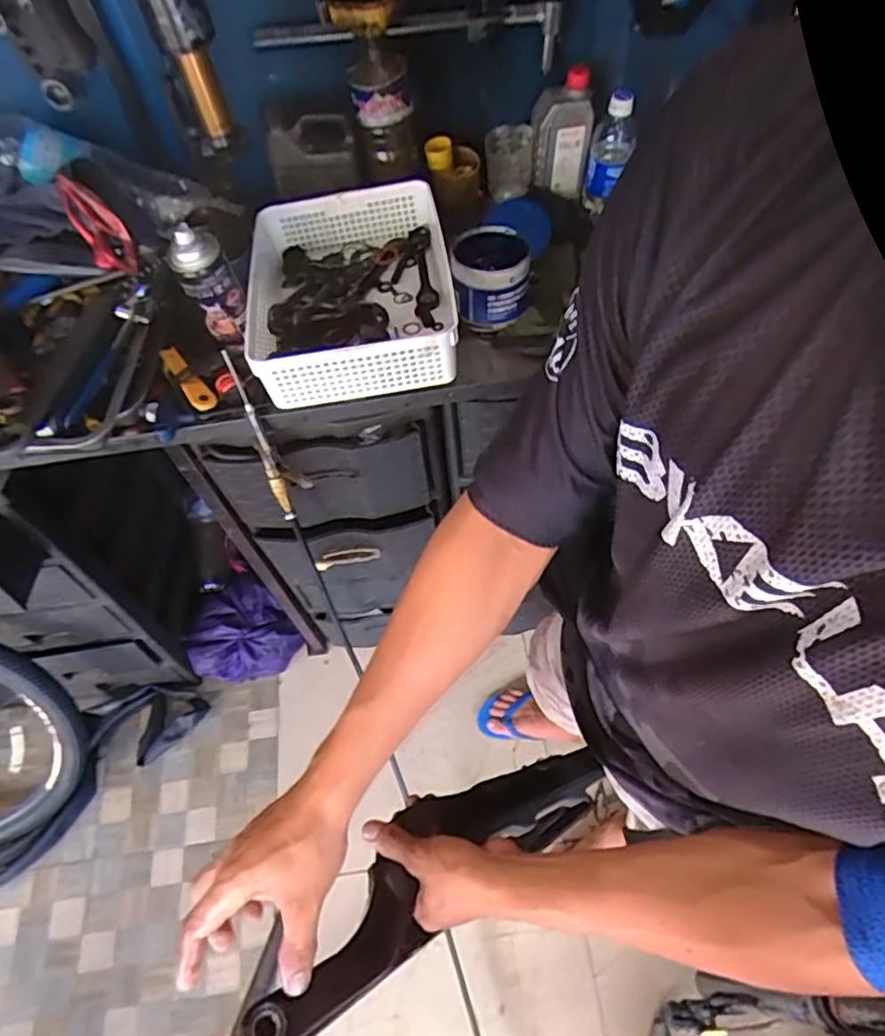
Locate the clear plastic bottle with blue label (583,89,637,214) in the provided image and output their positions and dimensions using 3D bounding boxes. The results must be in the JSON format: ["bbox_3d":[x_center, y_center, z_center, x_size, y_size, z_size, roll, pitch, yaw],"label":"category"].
[{"bbox_3d":[0.242,-0.530,0.902,0.059,0.156,0.045,28,65,19],"label":"clear plastic bottle with blue label"}]

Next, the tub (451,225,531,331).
[{"bbox_3d":[0.064,-0.323,0.818,0.094,0.091,0.103,-2,59,3],"label":"tub"}]

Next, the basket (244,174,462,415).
[{"bbox_3d":[-0.119,-0.301,0.809,0.252,0.097,0.329,-9,59,-1],"label":"basket"}]

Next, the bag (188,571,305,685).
[{"bbox_3d":[-0.487,0.280,1.493,0.229,0.130,0.240,-34,62,-15],"label":"bag"}]

